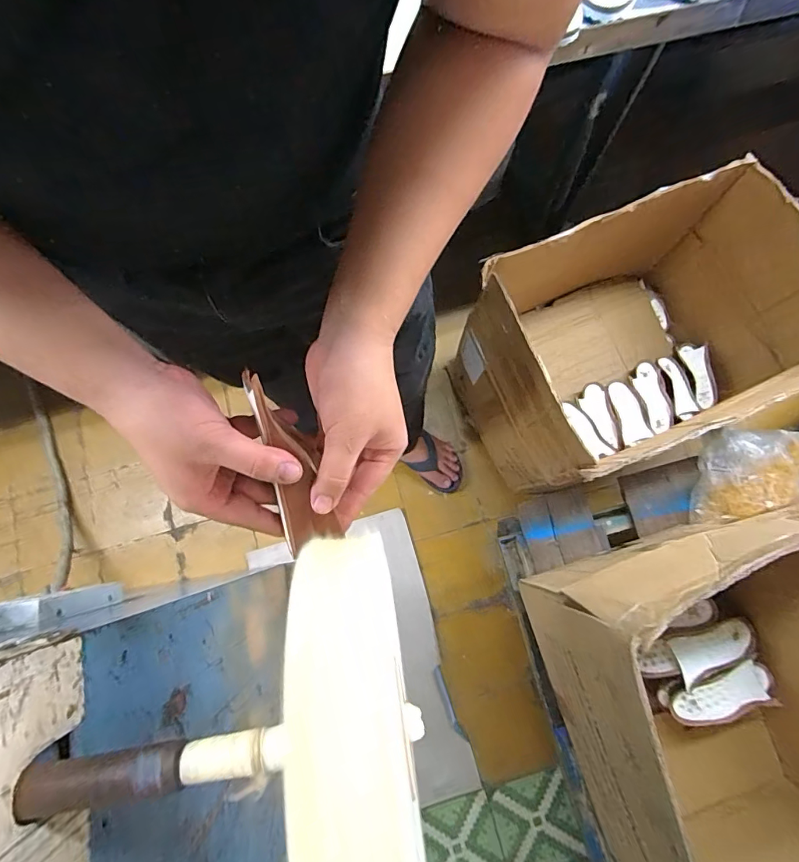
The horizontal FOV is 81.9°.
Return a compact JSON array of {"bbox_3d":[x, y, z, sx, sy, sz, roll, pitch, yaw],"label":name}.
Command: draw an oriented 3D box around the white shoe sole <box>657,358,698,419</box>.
[{"bbox_3d":[0.719,-0.115,1.187,0.051,0.020,0.171,-13,79,-4],"label":"white shoe sole"}]

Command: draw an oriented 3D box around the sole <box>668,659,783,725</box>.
[{"bbox_3d":[0.557,0.455,0.792,0.172,0.038,0.068,-19,79,-5],"label":"sole"}]

